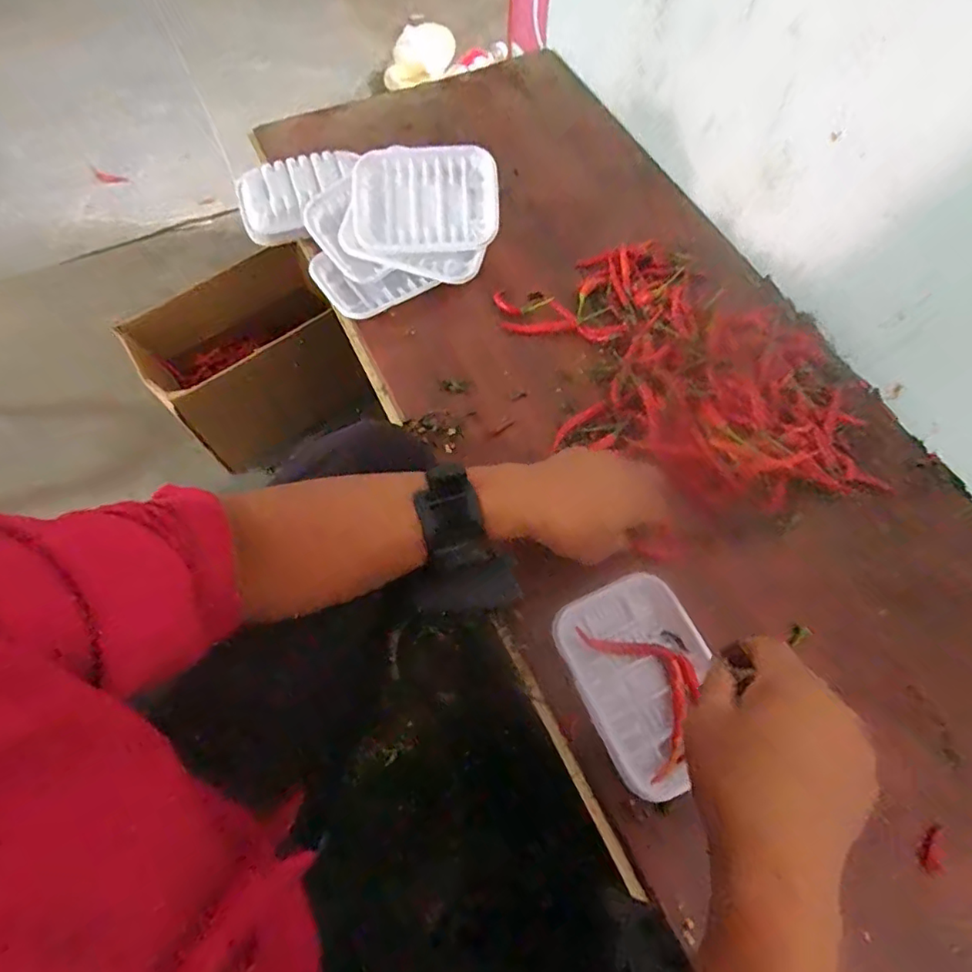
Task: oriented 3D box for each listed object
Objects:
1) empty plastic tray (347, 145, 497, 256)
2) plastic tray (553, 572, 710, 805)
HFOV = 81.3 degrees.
[{"bbox_3d":[-0.057,-0.273,0.539,0.136,0.014,0.101,-3,90,1],"label":"empty plastic tray"},{"bbox_3d":[0.113,0.133,0.395,0.095,0.013,0.133,-22,67,-11],"label":"plastic tray"}]

